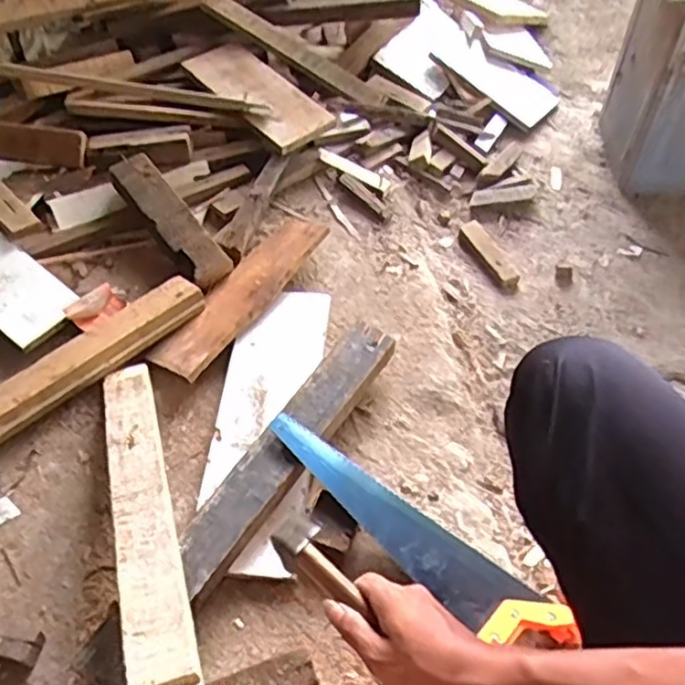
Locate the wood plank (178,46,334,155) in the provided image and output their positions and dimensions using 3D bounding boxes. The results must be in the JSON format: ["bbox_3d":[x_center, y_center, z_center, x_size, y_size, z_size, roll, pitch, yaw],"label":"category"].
[{"bbox_3d":[-0.141,-0.434,1.179,0.122,0.020,0.279,-36,66,-20],"label":"wood plank"}]

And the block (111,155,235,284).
[{"bbox_3d":[-0.250,-0.185,1.006,0.059,0.022,0.250,-33,71,-25],"label":"block"}]

